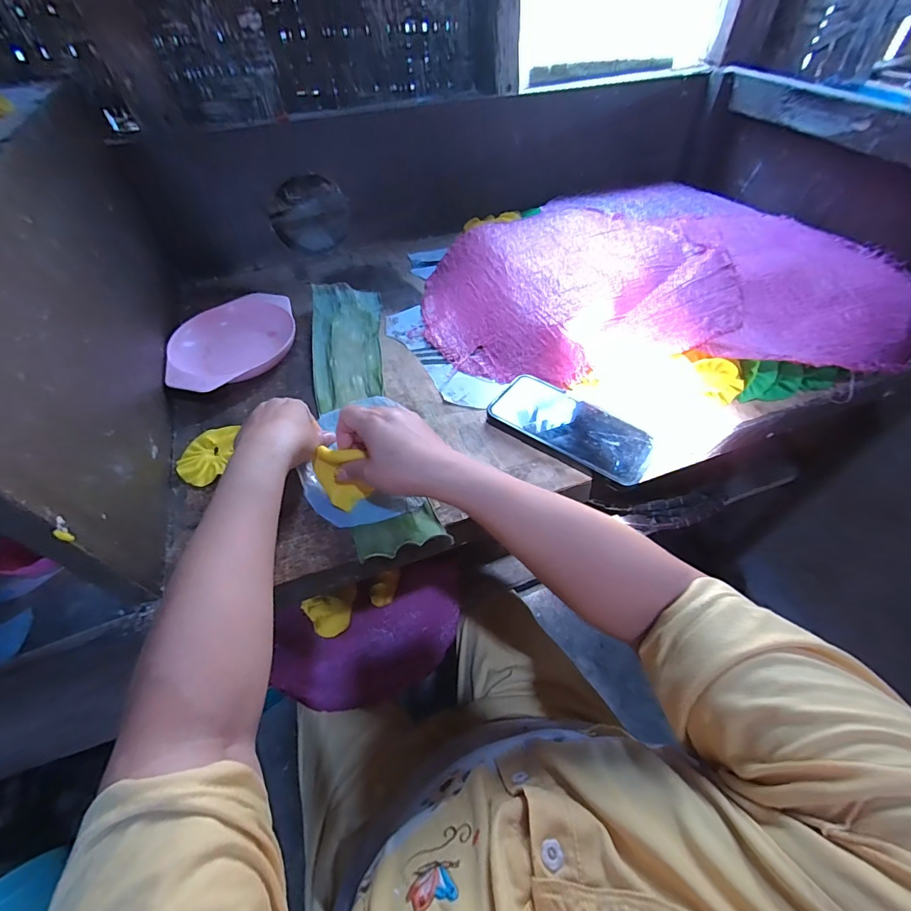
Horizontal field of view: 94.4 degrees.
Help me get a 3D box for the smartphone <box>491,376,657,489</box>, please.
[{"bbox_3d":[0.119,-0.031,0.438,0.166,0.016,0.079,32,59,24],"label":"smartphone"}]

